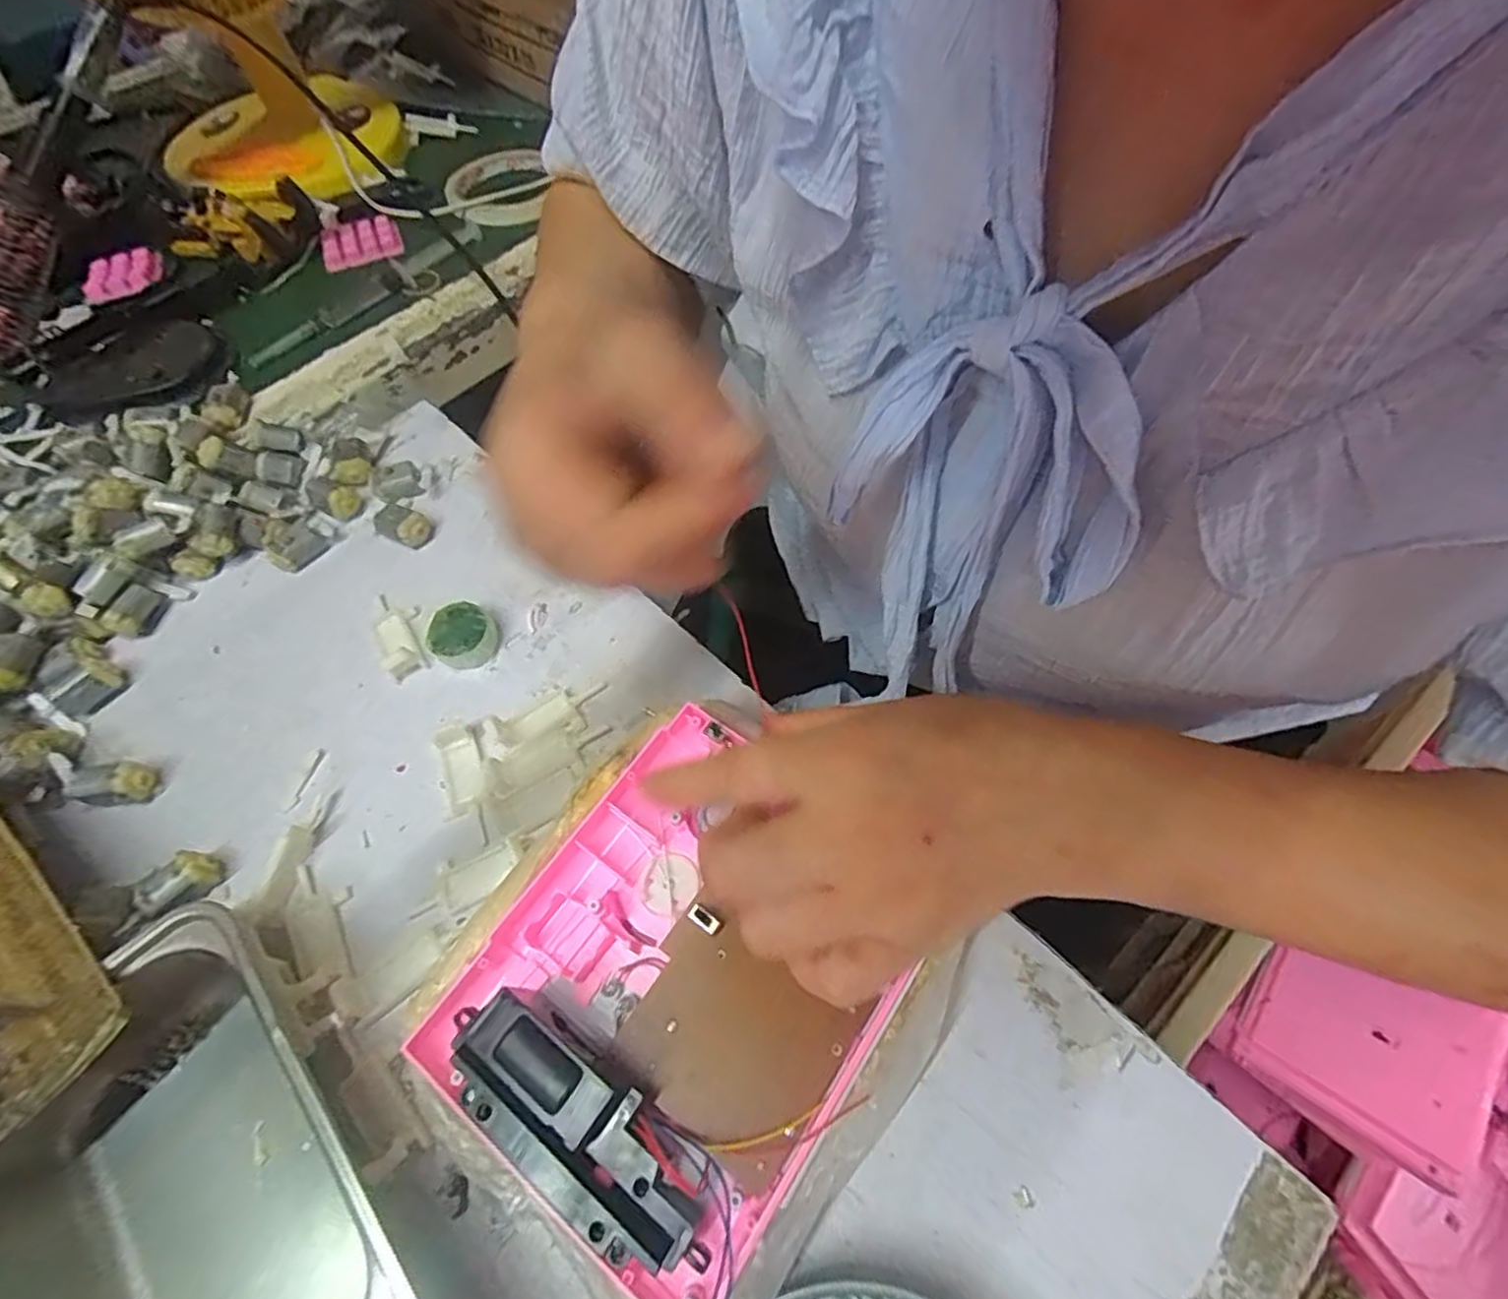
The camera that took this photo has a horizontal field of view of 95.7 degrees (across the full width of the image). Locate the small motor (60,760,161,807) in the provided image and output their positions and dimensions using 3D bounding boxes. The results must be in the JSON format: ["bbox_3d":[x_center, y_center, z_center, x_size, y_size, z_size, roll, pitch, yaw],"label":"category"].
[{"bbox_3d":[-0.303,0.065,0.323,0.031,0.021,0.017,-4,61,1],"label":"small motor"}]

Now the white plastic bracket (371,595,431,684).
[{"bbox_3d":[-0.191,-0.012,0.362,0.024,0.017,0.056,-21,62,-8],"label":"white plastic bracket"}]

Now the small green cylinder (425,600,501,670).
[{"bbox_3d":[-0.152,-0.007,0.357,0.033,0.018,0.030,-1,61,2],"label":"small green cylinder"}]

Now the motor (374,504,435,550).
[{"bbox_3d":[-0.203,-0.071,0.395,0.031,0.018,0.017,20,64,14],"label":"motor"}]

